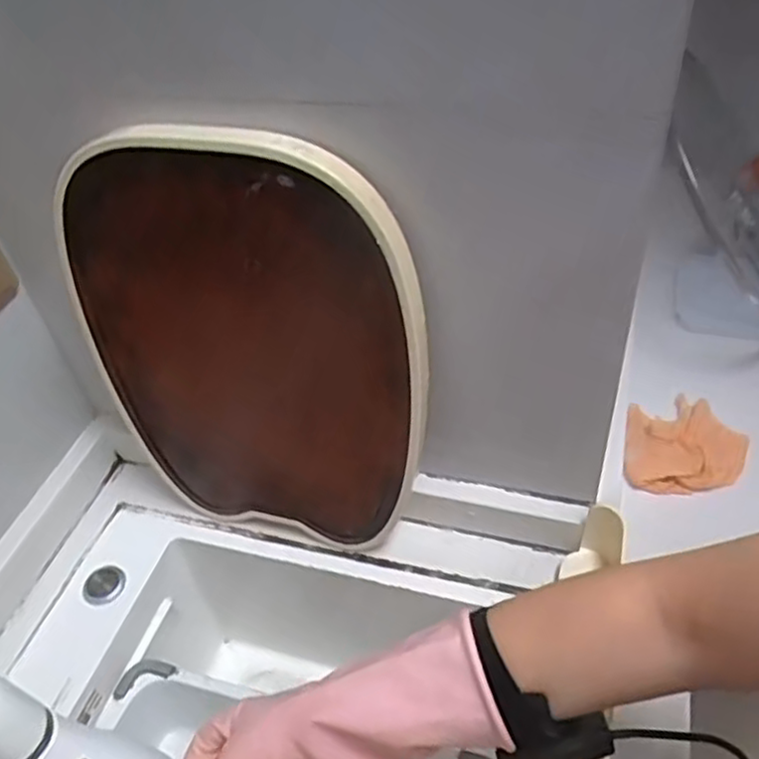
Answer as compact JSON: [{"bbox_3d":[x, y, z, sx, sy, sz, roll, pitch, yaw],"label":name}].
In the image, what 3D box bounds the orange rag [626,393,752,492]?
[{"bbox_3d":[0.303,0.067,0.708,0.109,0.037,0.123,9,47,16],"label":"orange rag"}]

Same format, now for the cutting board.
[{"bbox_3d":[-0.101,-0.010,0.561,0.275,0.369,0.017,11,43,14],"label":"cutting board"}]

